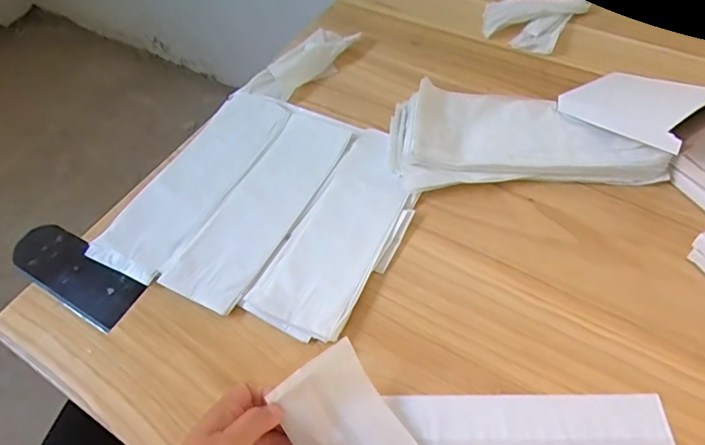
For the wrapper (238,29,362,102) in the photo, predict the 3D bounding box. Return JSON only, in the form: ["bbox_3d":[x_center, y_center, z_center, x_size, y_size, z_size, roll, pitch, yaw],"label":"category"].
[{"bbox_3d":[-0.064,-0.210,0.666,0.057,0.020,0.170,35,63,27],"label":"wrapper"}]

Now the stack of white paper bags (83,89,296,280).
[{"bbox_3d":[-0.172,-0.053,0.560,0.094,0.008,0.261,20,57,20],"label":"stack of white paper bags"}]

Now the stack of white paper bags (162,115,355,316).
[{"bbox_3d":[-0.091,-0.023,0.534,0.085,0.009,0.251,20,57,20],"label":"stack of white paper bags"}]

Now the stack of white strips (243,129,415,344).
[{"bbox_3d":[-0.003,0.003,0.502,0.101,0.013,0.240,21,58,20],"label":"stack of white strips"}]

